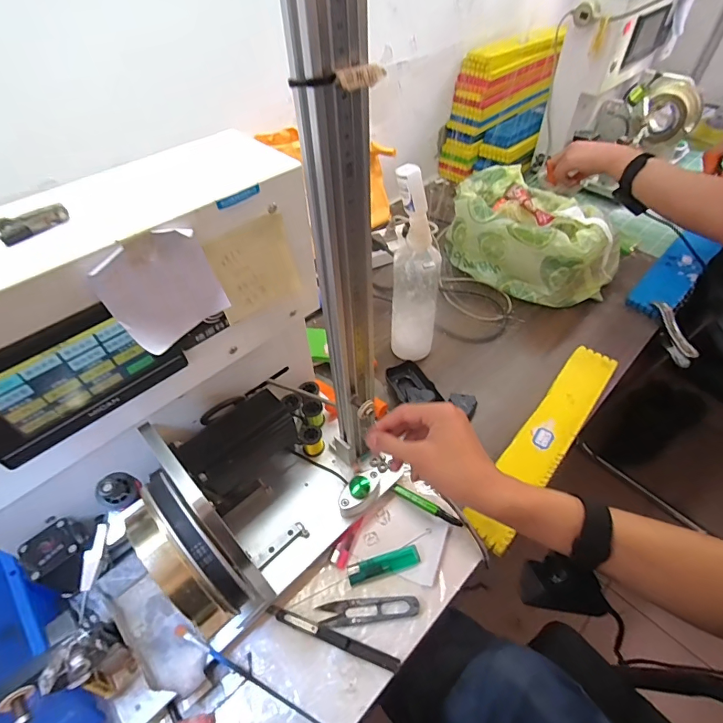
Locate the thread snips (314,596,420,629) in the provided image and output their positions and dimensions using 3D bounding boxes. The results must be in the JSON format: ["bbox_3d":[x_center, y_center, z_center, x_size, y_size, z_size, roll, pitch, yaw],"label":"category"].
[{"bbox_3d":[0.007,0.254,0.424,0.102,0.008,0.023,-7,49,-3],"label":"thread snips"}]

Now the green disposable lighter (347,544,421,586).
[{"bbox_3d":[0.024,0.221,0.451,0.079,0.010,0.021,-14,50,-9],"label":"green disposable lighter"}]

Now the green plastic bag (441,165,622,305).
[{"bbox_3d":[0.295,-0.219,0.734,0.179,0.121,0.283,-37,57,-26],"label":"green plastic bag"}]

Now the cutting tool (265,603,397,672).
[{"bbox_3d":[-0.030,0.272,0.410,0.137,0.010,0.011,15,52,15],"label":"cutting tool"}]

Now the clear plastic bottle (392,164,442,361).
[{"bbox_3d":[0.074,-0.110,0.550,0.060,0.265,0.055,5,50,8],"label":"clear plastic bottle"}]

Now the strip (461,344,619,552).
[{"bbox_3d":[0.242,0.094,0.540,0.058,0.016,0.338,33,58,27],"label":"strip"}]

